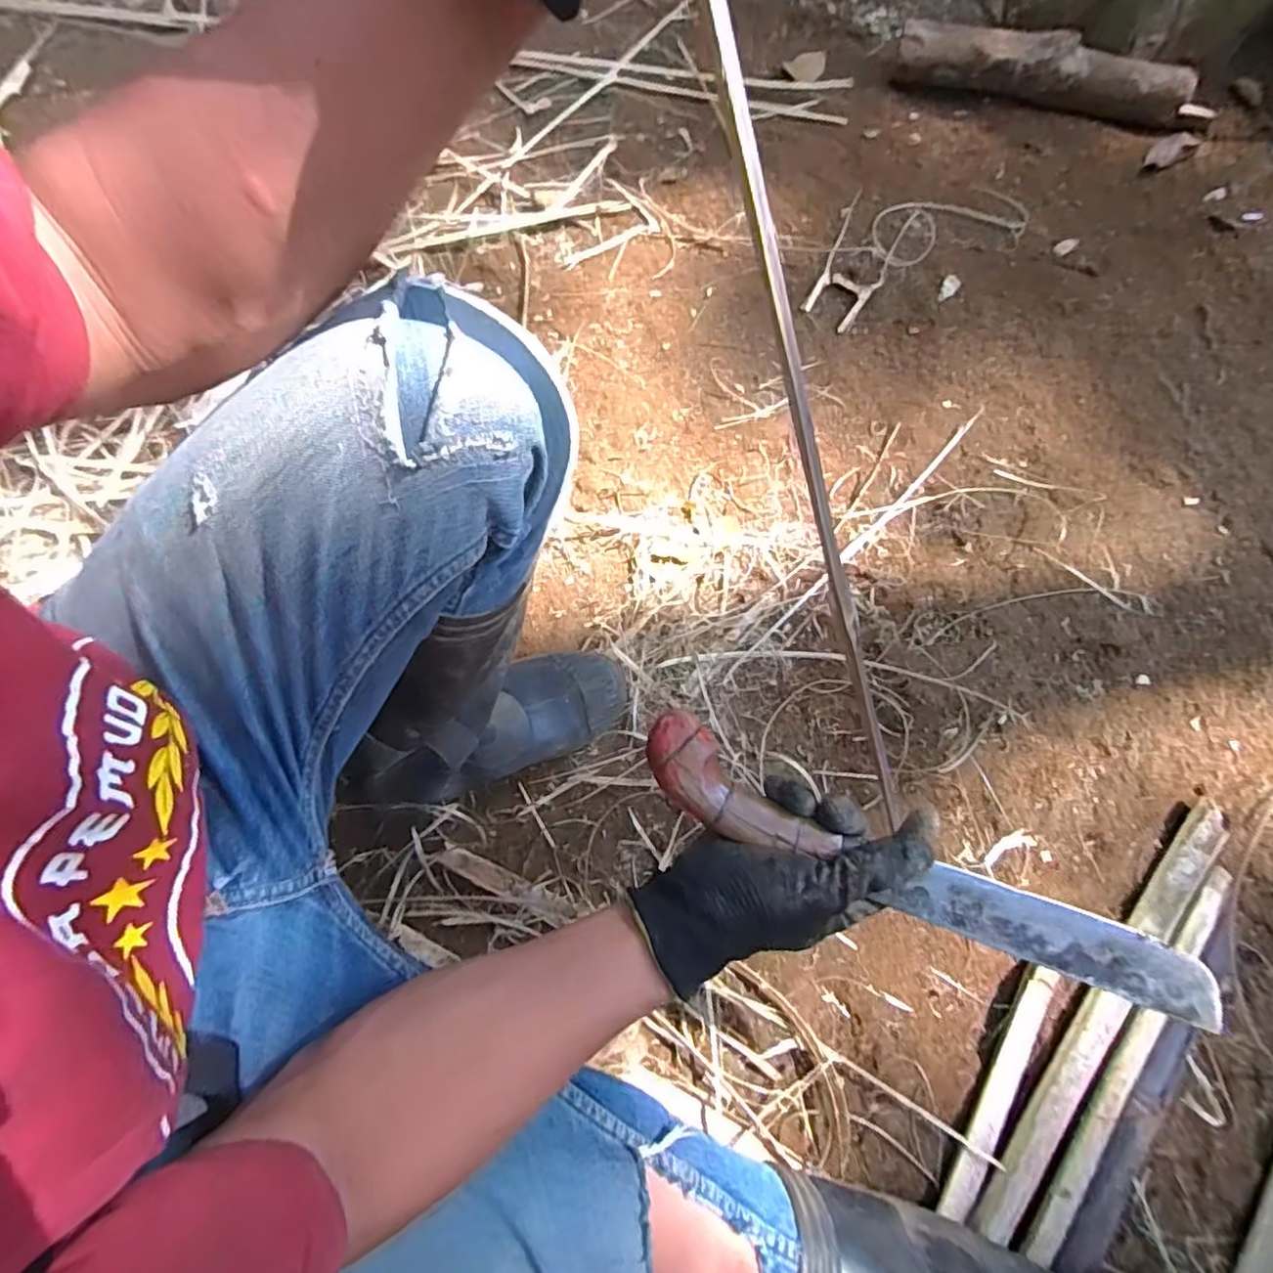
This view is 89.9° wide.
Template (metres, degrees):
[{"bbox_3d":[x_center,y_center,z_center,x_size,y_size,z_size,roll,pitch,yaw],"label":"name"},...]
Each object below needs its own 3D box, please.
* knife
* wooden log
[{"bbox_3d":[0.165,0.138,0.372,0.347,0.021,0.049,25,72,1],"label":"knife"},{"bbox_3d":[0.602,-0.833,0.943,0.430,0.075,0.059,13,71,4],"label":"wooden log"}]

